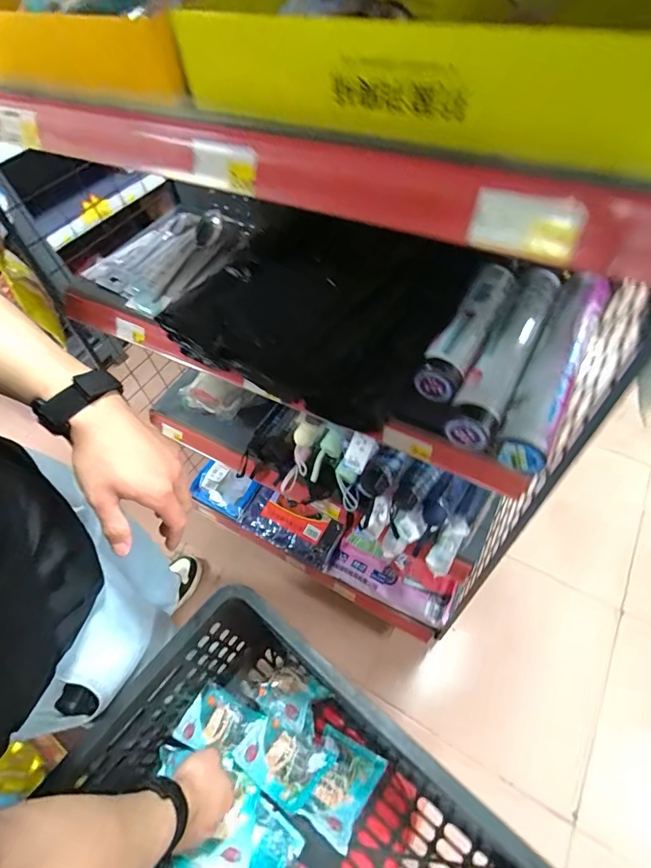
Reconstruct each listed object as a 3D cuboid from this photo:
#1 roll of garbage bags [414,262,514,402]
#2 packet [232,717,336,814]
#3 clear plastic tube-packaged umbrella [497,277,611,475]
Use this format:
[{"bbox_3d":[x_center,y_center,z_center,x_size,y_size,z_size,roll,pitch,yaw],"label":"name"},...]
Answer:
[{"bbox_3d":[0.171,-0.124,0.510,0.047,0.047,0.200,25,61,21],"label":"roll of garbage bags"},{"bbox_3d":[-0.063,0.450,0.585,0.119,0.048,0.078,20,59,19],"label":"packet"},{"bbox_3d":[0.248,-0.075,0.464,0.050,0.050,0.257,24,60,21],"label":"clear plastic tube-packaged umbrella"}]

